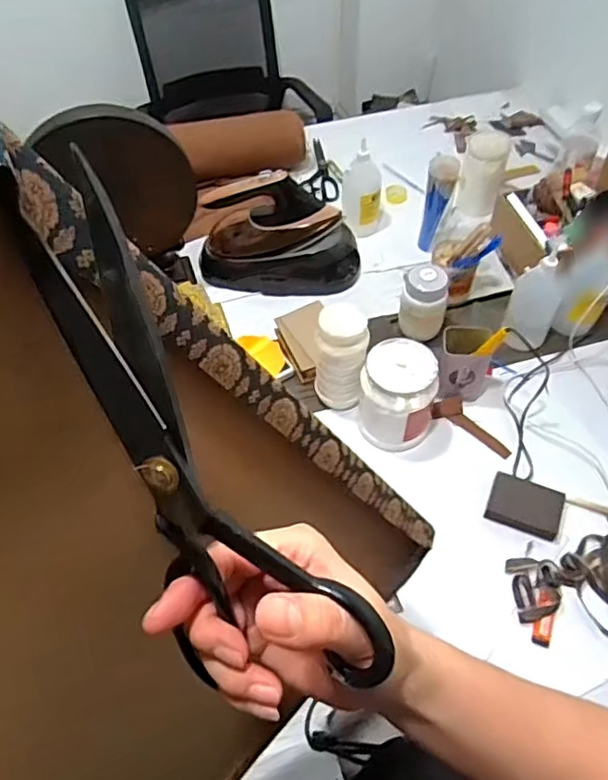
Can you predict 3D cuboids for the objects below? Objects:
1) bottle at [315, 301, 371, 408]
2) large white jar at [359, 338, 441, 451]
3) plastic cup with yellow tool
[{"bbox_3d":[0.057,-0.044,0.894,0.079,0.159,0.075,3,52,5],"label":"bottle"},{"bbox_3d":[0.143,0.011,0.892,0.108,0.141,0.105,-1,52,2],"label":"large white jar"},{"bbox_3d":[0.253,-0.058,0.923,0.074,0.160,0.075,-1,52,2],"label":"plastic cup with yellow tool"}]

